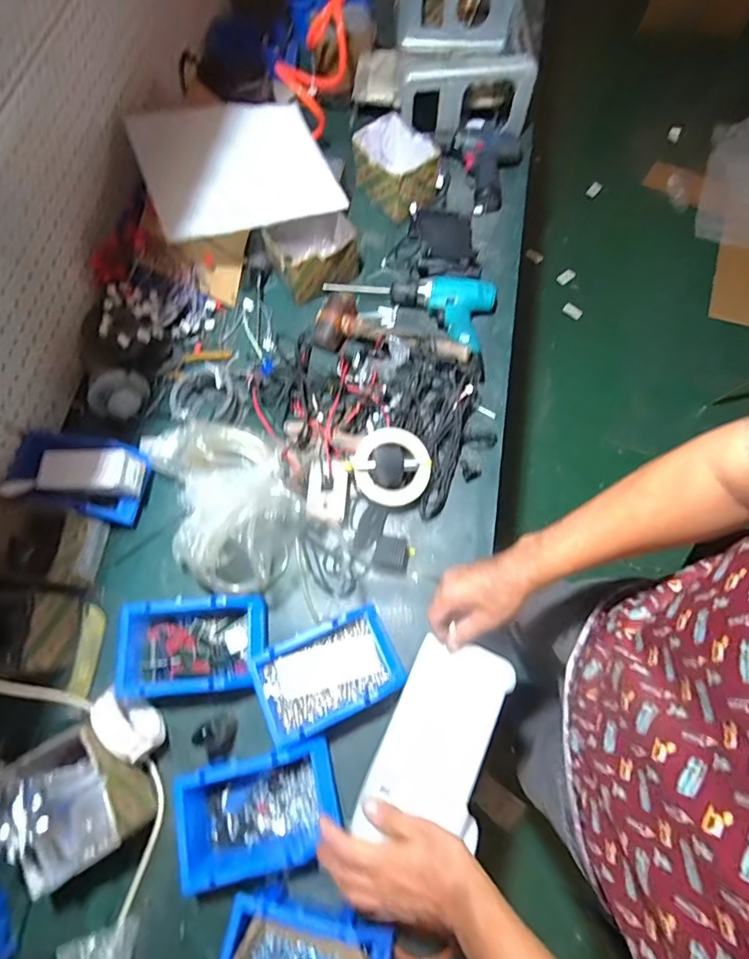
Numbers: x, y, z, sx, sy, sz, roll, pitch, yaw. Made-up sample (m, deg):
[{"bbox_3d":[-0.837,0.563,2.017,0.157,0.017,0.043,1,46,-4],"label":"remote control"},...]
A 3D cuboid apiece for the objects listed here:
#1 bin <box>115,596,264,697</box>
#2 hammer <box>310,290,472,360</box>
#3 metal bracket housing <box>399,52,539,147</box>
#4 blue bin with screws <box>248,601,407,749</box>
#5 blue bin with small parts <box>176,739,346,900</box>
[{"bbox_3d":[-0.245,0.226,0.640,0.191,0.067,0.118,-5,71,1],"label":"bin"},{"bbox_3d":[0.021,-0.236,0.793,0.277,0.063,0.109,30,75,12],"label":"hammer"},{"bbox_3d":[0.184,-0.746,0.922,0.261,0.107,0.064,0,71,2],"label":"metal bracket housing"},{"bbox_3d":[-0.060,0.257,0.623,0.179,0.061,0.117,-25,72,-6],"label":"blue bin with screws"},{"bbox_3d":[-0.142,0.407,0.580,0.188,0.074,0.124,-16,71,-3],"label":"blue bin with small parts"}]

